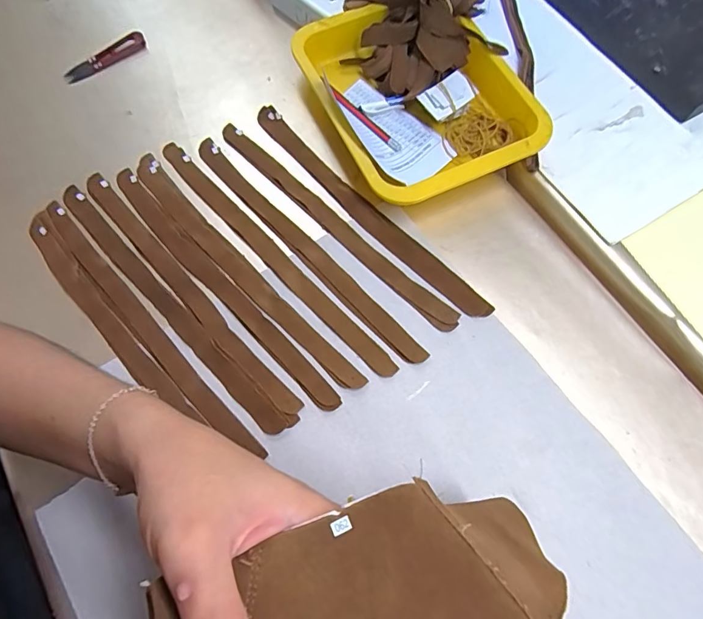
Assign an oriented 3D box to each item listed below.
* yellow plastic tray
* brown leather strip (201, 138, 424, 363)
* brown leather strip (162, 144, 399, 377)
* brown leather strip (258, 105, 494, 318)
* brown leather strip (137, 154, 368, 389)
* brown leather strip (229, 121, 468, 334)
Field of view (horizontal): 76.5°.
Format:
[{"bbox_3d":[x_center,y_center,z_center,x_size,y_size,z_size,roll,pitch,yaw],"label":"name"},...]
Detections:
[{"bbox_3d":[0.068,-0.228,0.481,0.194,0.044,0.246,-25,71,-11],"label":"yellow plastic tray"},{"bbox_3d":[-0.049,-0.064,0.435,0.023,0.006,0.317,-42,75,-15],"label":"brown leather strip"},{"bbox_3d":[-0.081,-0.054,0.432,0.023,0.006,0.328,-41,75,-15],"label":"brown leather strip"},{"bbox_3d":[0.012,-0.104,0.455,0.030,0.007,0.320,-39,75,-20],"label":"brown leather strip"},{"bbox_3d":[-0.108,-0.041,0.422,0.027,0.005,0.319,-41,75,-15],"label":"brown leather strip"},{"bbox_3d":[-0.020,-0.089,0.445,0.314,0.004,0.027,42,74,14],"label":"brown leather strip"}]

